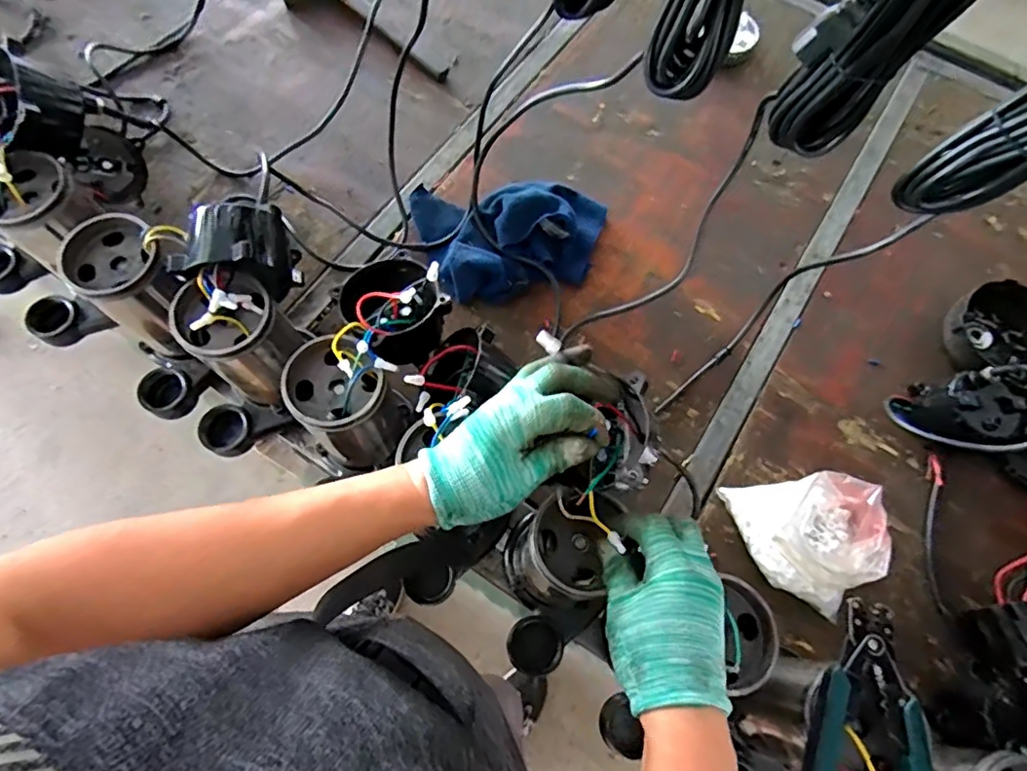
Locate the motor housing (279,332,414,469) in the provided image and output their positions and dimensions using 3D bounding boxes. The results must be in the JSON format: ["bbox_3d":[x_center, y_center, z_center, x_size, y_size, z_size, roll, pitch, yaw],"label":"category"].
[{"bbox_3d":[-0.158,0.023,0.569,0.095,0.145,0.110,-38,76,-15],"label":"motor housing"}]

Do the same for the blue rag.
[{"bbox_3d":[0.001,-0.208,0.760,0.263,0.060,0.182,-6,70,-5],"label":"blue rag"}]

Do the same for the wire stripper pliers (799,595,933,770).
[{"bbox_3d":[0.263,0.251,0.419,0.102,0.029,0.174,17,70,4],"label":"wire stripper pliers"}]

